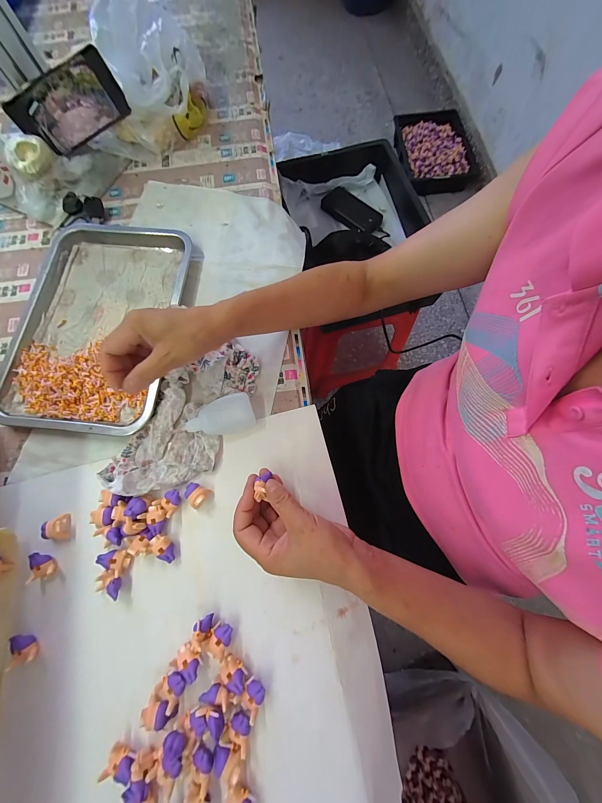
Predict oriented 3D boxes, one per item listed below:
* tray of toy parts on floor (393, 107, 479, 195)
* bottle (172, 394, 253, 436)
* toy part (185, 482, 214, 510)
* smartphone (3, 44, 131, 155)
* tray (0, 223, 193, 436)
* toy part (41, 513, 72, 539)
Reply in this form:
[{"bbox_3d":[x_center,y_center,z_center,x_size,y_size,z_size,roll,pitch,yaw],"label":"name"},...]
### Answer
[{"bbox_3d":[0.627,-1.208,1.349,0.312,0.081,0.454,-7,74,-1],"label":"tray of toy parts on floor"},{"bbox_3d":[-0.105,0.020,0.346,0.091,0.025,0.042,-17,74,-5],"label":"bottle"},{"bbox_3d":[-0.120,0.106,0.330,0.027,0.014,0.030,-32,76,-9],"label":"toy part"},{"bbox_3d":[-0.363,-0.463,0.446,0.163,0.073,0.010,-31,50,2],"label":"smartphone"},{"bbox_3d":[-0.291,-0.115,0.396,0.235,0.026,0.312,6,74,2],"label":"tray"},{"bbox_3d":[-0.279,0.142,0.320,0.024,0.011,0.025,-4,73,-1],"label":"toy part"}]

